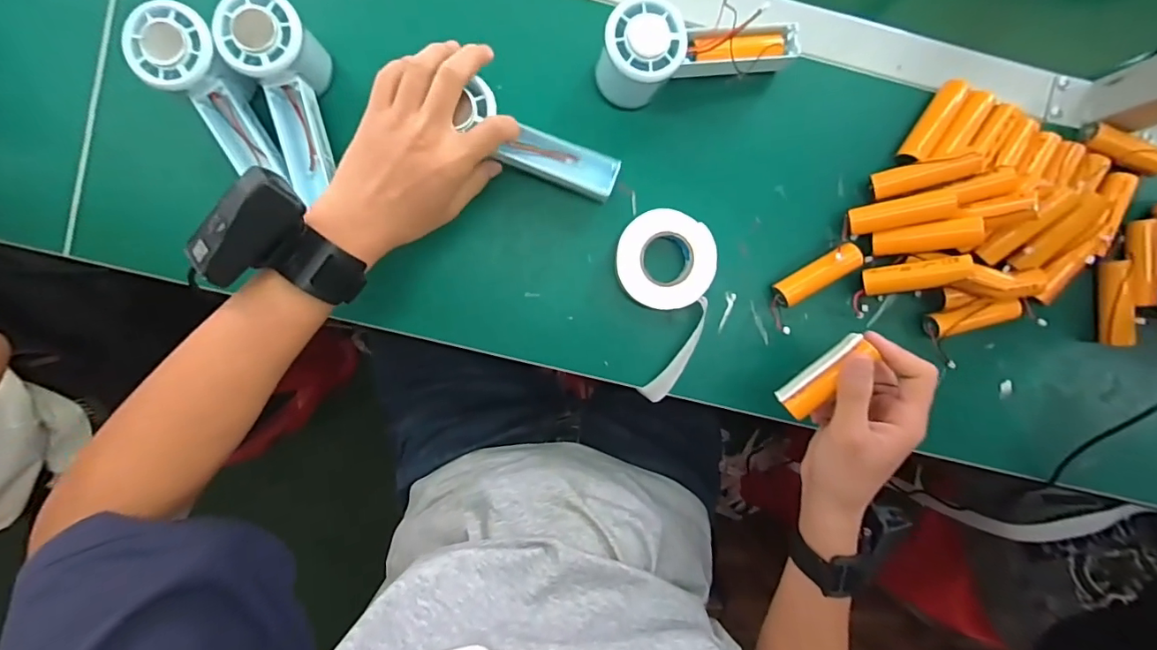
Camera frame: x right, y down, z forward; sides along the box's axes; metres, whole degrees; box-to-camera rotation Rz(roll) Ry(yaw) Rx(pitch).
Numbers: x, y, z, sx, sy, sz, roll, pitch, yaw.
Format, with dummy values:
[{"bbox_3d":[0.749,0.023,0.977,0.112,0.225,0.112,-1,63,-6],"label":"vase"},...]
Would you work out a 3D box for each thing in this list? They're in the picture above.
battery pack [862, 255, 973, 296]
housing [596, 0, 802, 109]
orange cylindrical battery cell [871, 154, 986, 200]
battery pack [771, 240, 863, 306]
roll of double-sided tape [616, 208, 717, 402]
[{"bbox_3d":[0.263,-0.039,0.390,0.070,0.019,0.021,-10,95,36],"label":"battery pack"},{"bbox_3d":[0.091,-0.204,0.379,0.154,0.062,0.059,-2,93,-3],"label":"housing"},{"bbox_3d":[0.270,-0.116,0.389,0.071,0.014,0.021,-7,94,31],"label":"orange cylindrical battery cell"},{"bbox_3d":[0.195,-0.042,0.409,0.072,0.025,0.023,-29,94,-1],"label":"battery pack"},{"bbox_3d":[0.068,-0.014,0.405,0.075,0.023,0.152,2,93,-3],"label":"roll of double-sided tape"}]

